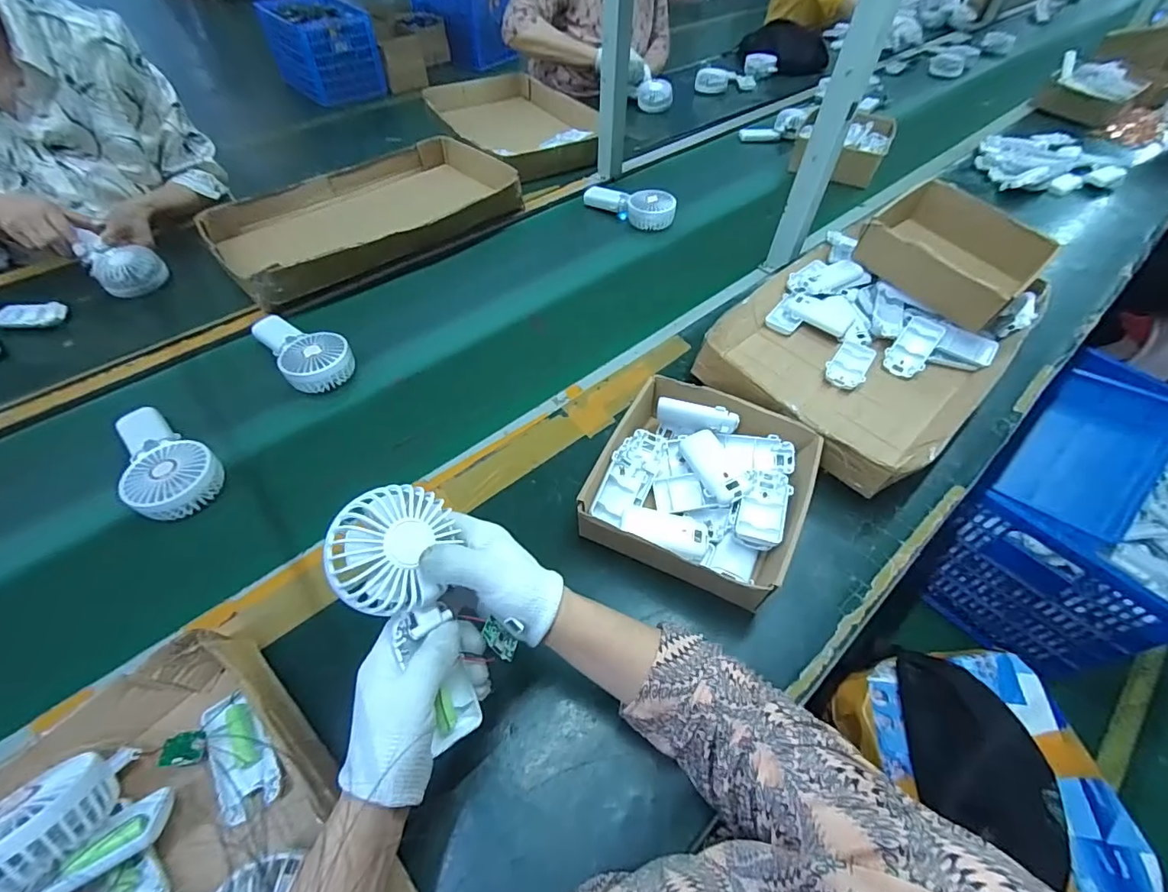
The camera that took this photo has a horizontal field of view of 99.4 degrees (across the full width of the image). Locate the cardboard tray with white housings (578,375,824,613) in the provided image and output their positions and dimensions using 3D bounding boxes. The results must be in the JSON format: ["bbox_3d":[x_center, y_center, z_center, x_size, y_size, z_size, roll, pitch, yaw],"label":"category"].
[{"bbox_3d":[0.131,0.041,0.554,0.214,0.067,0.216,20,56,15],"label":"cardboard tray with white housings"}]

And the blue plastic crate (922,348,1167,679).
[{"bbox_3d":[1.178,0.158,1.180,0.635,0.401,0.401,-37,61,-23],"label":"blue plastic crate"}]

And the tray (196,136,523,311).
[{"bbox_3d":[-0.393,-0.436,0.922,0.521,0.076,0.332,-35,60,-22],"label":"tray"}]

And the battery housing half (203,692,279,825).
[{"bbox_3d":[-0.284,0.252,0.408,0.040,0.023,0.094,-29,58,-19],"label":"battery housing half"}]

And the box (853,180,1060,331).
[{"bbox_3d":[0.542,-0.292,0.742,0.182,0.080,0.215,-37,61,-23],"label":"box"}]

